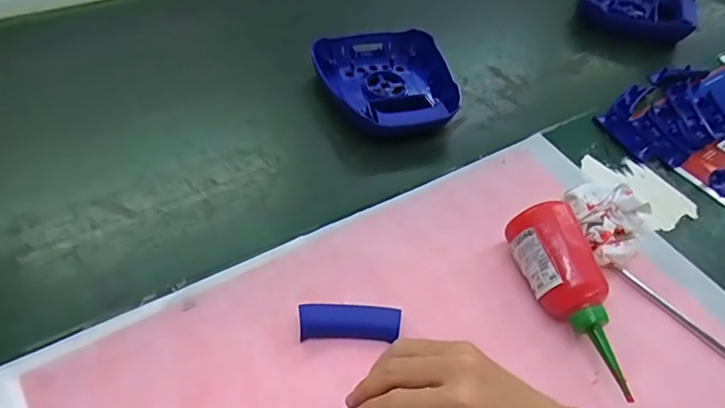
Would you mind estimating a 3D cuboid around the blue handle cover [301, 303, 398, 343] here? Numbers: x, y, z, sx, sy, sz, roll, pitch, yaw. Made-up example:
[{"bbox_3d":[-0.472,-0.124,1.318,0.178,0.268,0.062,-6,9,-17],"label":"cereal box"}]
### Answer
[{"bbox_3d":[-0.010,0.100,0.415,0.082,0.021,0.027,3,50,-4],"label":"blue handle cover"}]

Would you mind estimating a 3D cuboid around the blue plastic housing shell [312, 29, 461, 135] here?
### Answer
[{"bbox_3d":[0.033,-0.152,0.631,0.163,0.040,0.201,-11,52,-15],"label":"blue plastic housing shell"}]

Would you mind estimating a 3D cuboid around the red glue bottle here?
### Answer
[{"bbox_3d":[0.186,0.078,0.438,0.054,0.042,0.167,-13,64,-16],"label":"red glue bottle"}]

